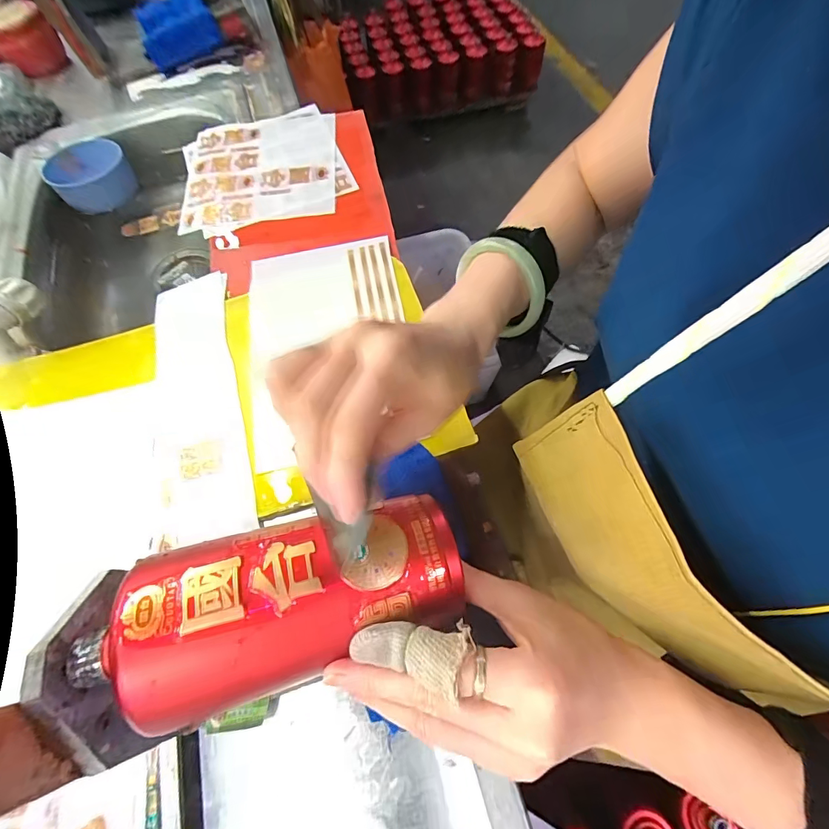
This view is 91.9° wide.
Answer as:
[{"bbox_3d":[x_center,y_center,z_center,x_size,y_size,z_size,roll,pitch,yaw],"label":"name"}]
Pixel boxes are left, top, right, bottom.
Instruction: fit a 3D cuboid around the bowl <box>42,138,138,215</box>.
[{"bbox_3d":[-0.476,-0.352,0.596,0.106,0.050,0.103,-1,65,2],"label":"bowl"}]

